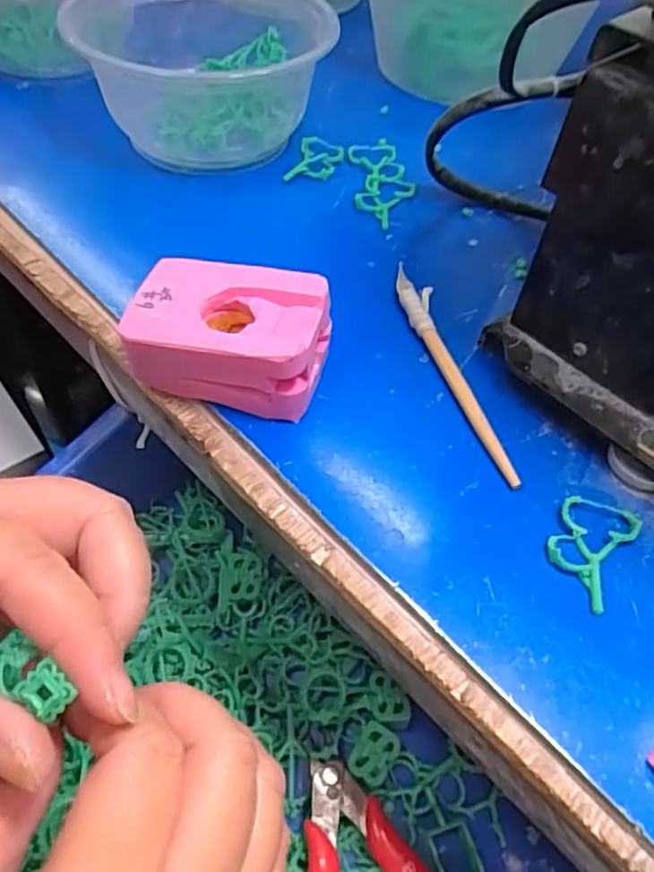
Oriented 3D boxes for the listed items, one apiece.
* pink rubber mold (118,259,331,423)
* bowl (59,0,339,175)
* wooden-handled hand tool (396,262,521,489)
[{"bbox_3d":[-0.037,-0.038,0.249,0.070,0.038,0.044,14,53,8],"label":"pink rubber mold"},{"bbox_3d":[-0.064,-0.196,0.352,0.121,0.064,0.127,1,52,-2],"label":"bowl"},{"bbox_3d":[0.050,-0.029,0.266,0.014,0.008,0.120,-11,54,-11],"label":"wooden-handled hand tool"}]

